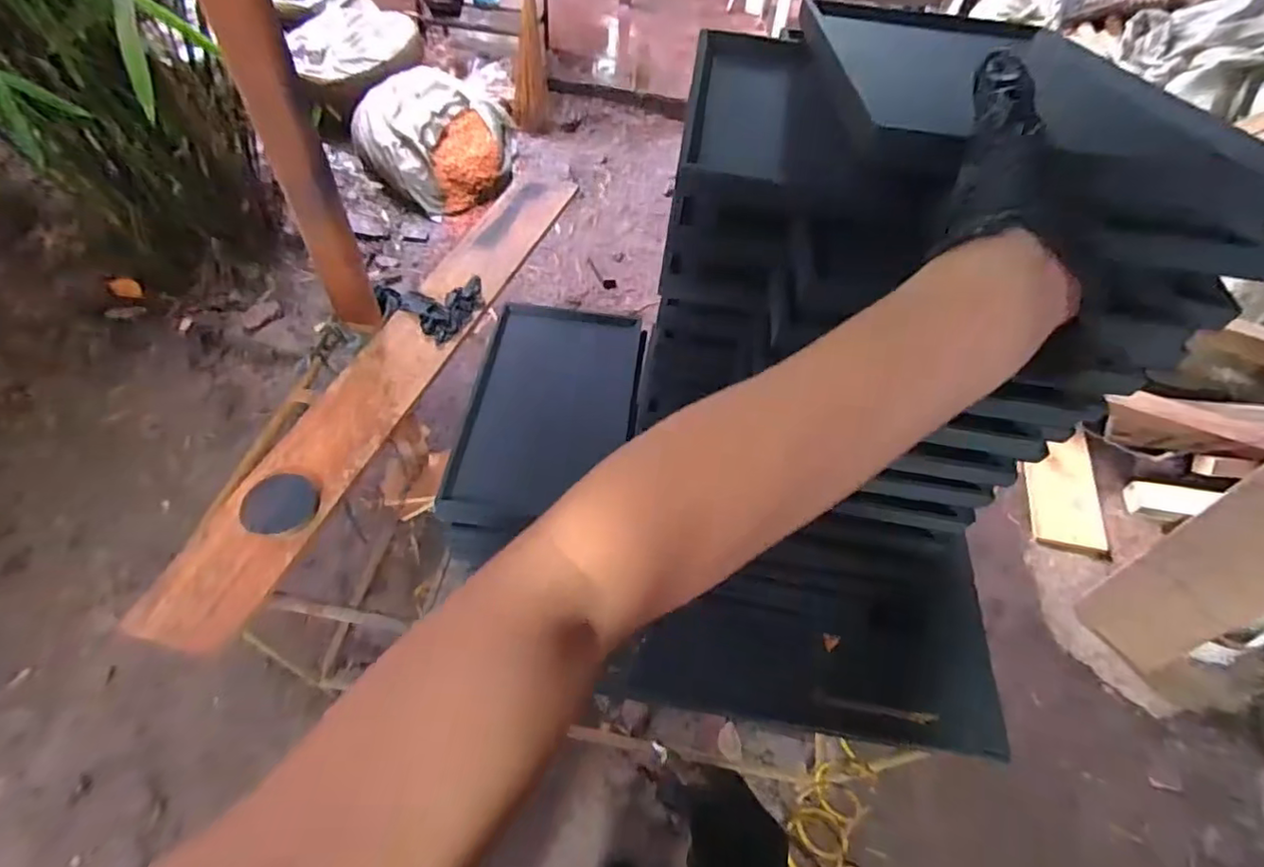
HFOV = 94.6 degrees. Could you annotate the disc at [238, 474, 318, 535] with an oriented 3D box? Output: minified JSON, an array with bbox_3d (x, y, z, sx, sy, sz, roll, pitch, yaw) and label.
[{"bbox_3d":[-0.552,0.109,0.915,0.104,0.012,0.096,5,67,-12],"label":"disc"}]

